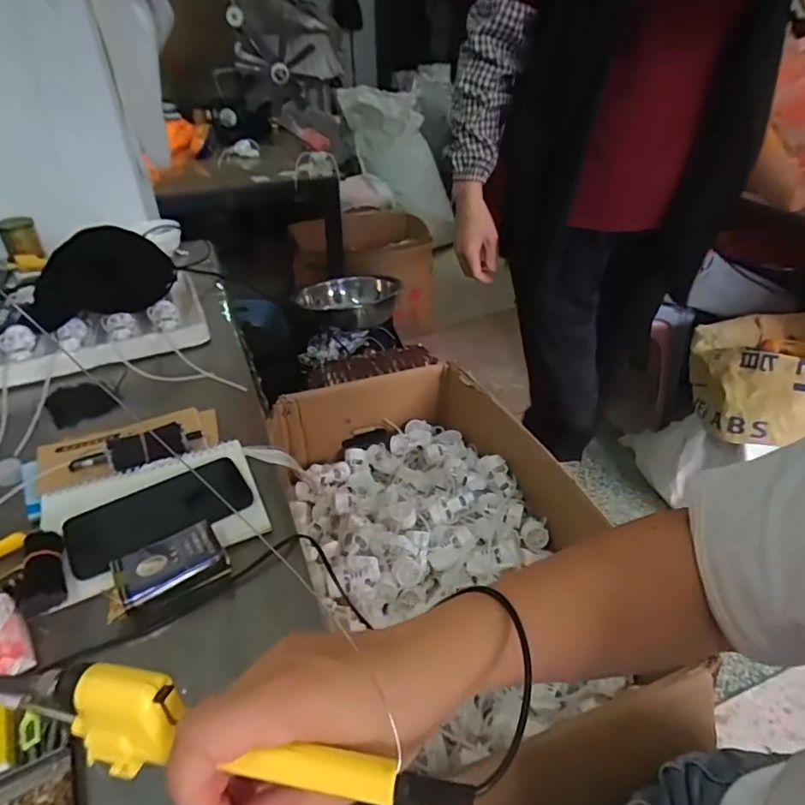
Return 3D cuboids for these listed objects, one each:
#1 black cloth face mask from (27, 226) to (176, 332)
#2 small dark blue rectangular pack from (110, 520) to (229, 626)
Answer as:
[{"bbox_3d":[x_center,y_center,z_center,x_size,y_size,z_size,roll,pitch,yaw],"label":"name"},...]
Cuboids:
[{"bbox_3d":[-0.461,-0.195,0.811,0.218,0.111,0.058,-27,43,-32],"label":"black cloth face mask"},{"bbox_3d":[-0.208,0.145,0.464,0.094,0.023,0.057,-22,41,-26],"label":"small dark blue rectangular pack"}]

